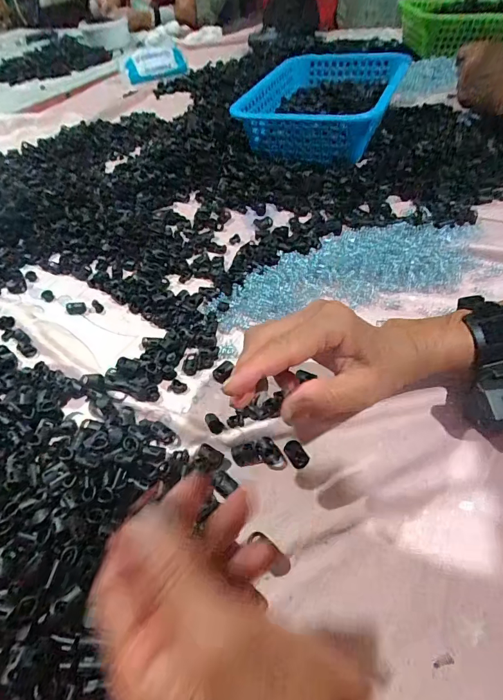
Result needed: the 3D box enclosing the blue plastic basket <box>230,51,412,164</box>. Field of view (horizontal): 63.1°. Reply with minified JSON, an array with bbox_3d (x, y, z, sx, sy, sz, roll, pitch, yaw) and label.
[{"bbox_3d":[0.120,-0.403,0.671,0.210,0.076,0.305,16,52,21],"label":"blue plastic basket"}]

